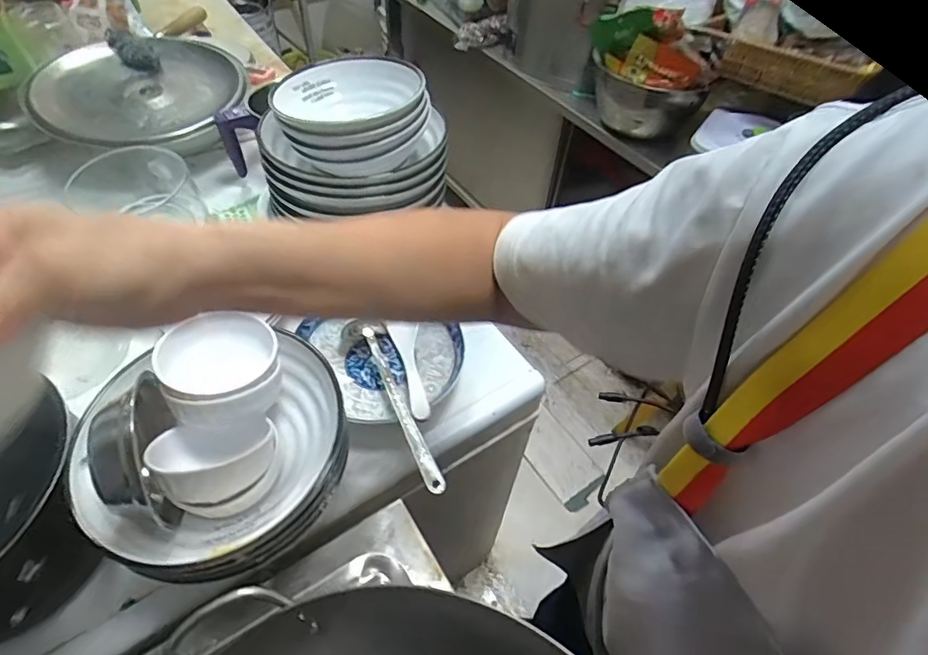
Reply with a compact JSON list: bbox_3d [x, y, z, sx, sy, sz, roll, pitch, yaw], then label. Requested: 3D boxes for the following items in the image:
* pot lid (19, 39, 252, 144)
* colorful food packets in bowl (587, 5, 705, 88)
[{"bbox_3d":[-0.562,-0.420,0.885,0.327,0.068,0.303,2,51,-2],"label":"pot lid"},{"bbox_3d":[0.353,-0.540,0.974,0.217,0.122,0.120,13,52,6],"label":"colorful food packets in bowl"}]

